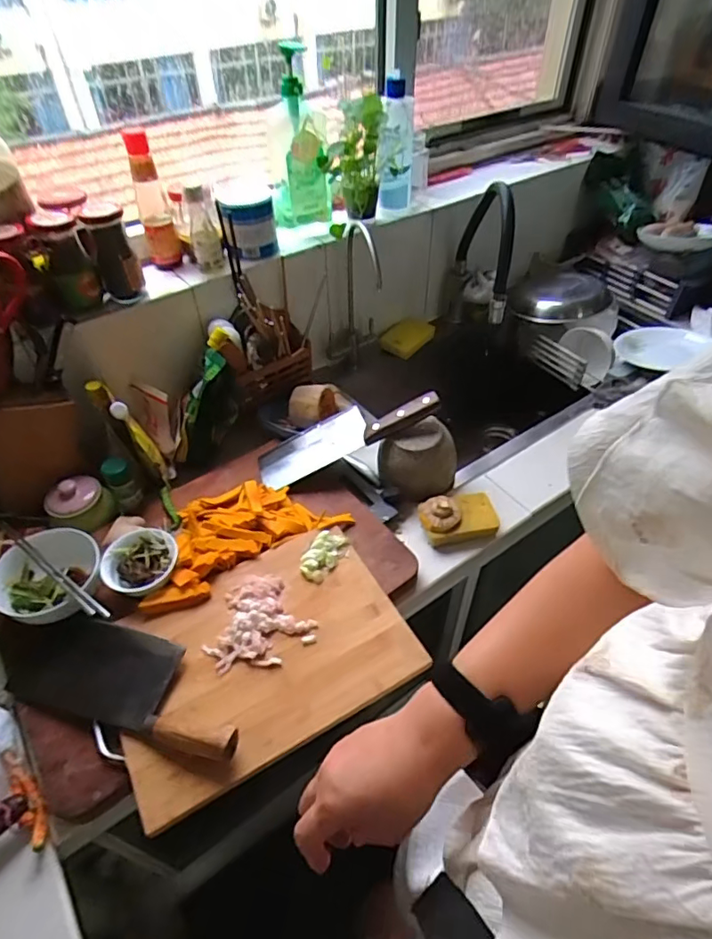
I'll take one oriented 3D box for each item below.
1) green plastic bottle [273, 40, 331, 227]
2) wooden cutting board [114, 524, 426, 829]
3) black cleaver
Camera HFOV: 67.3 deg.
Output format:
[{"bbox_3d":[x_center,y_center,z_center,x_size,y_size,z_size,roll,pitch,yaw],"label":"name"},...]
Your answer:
[{"bbox_3d":[-0.096,-0.528,0.869,0.093,0.250,0.054,-5,46,-4],"label":"green plastic bottle"},{"bbox_3d":[-0.111,0.212,0.642,0.328,0.031,0.245,-22,50,-19],"label":"wooden cutting board"},{"bbox_3d":[-0.263,0.230,0.606,0.310,0.034,0.102,12,48,13],"label":"black cleaver"}]

